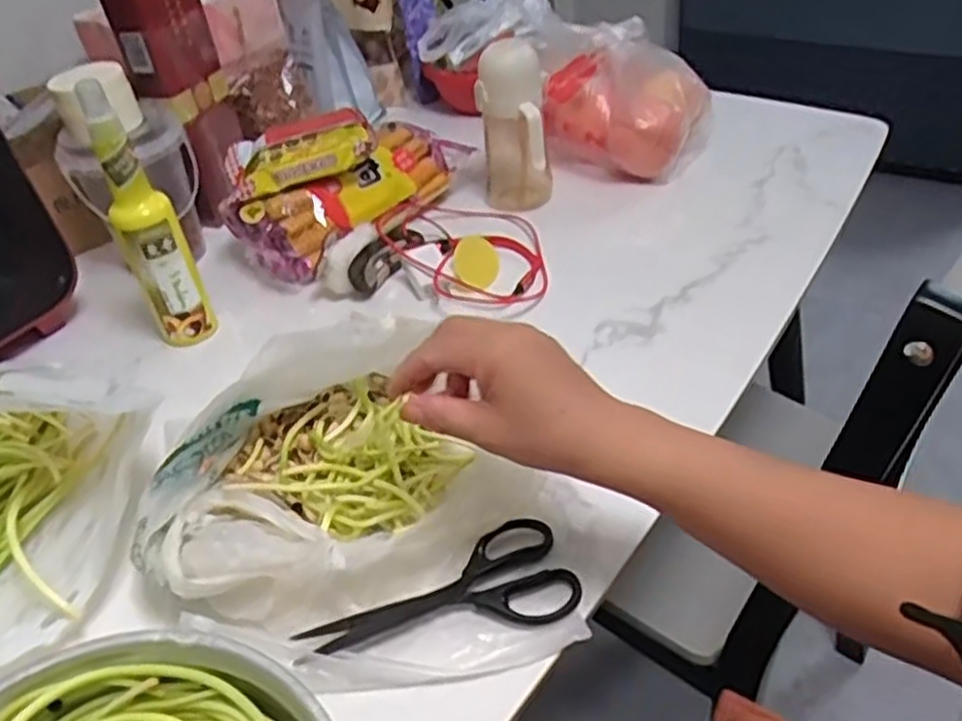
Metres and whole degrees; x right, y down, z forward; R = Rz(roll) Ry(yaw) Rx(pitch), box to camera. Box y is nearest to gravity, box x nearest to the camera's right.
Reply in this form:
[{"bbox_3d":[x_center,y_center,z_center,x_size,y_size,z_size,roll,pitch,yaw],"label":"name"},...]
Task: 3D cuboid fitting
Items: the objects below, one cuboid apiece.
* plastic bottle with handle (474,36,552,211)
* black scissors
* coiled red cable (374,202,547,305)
[{"bbox_3d":[0.035,-0.247,0.822,0.072,0.163,0.077,-5,39,3],"label":"plastic bottle with handle"},{"bbox_3d":[-0.024,0.147,0.478,0.163,0.011,0.070,-18,40,-12],"label":"black scissors"},{"bbox_3d":[-0.013,-0.107,0.784,0.159,0.030,0.217,-14,41,-25],"label":"coiled red cable"}]

